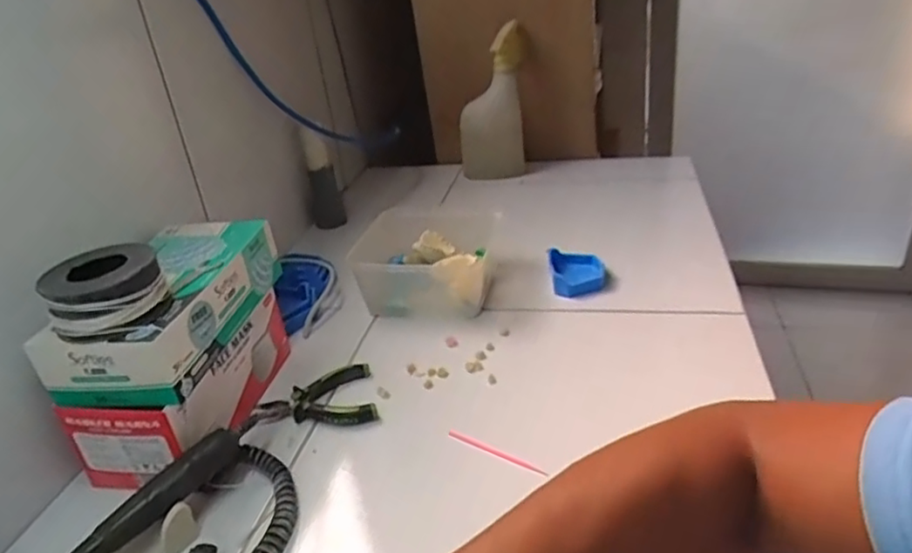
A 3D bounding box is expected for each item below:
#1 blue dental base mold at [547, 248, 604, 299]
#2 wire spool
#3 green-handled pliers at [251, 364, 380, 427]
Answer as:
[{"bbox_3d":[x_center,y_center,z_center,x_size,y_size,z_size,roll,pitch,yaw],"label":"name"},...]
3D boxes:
[{"bbox_3d":[0.148,-0.007,0.783,0.064,0.031,0.088,-5,27,5],"label":"blue dental base mold"},{"bbox_3d":[-0.268,0.011,0.493,0.082,0.043,0.076,-6,27,3],"label":"wire spool"},{"bbox_3d":[-0.133,0.122,0.607,0.110,0.017,0.083,-13,28,-10],"label":"green-handled pliers"}]

